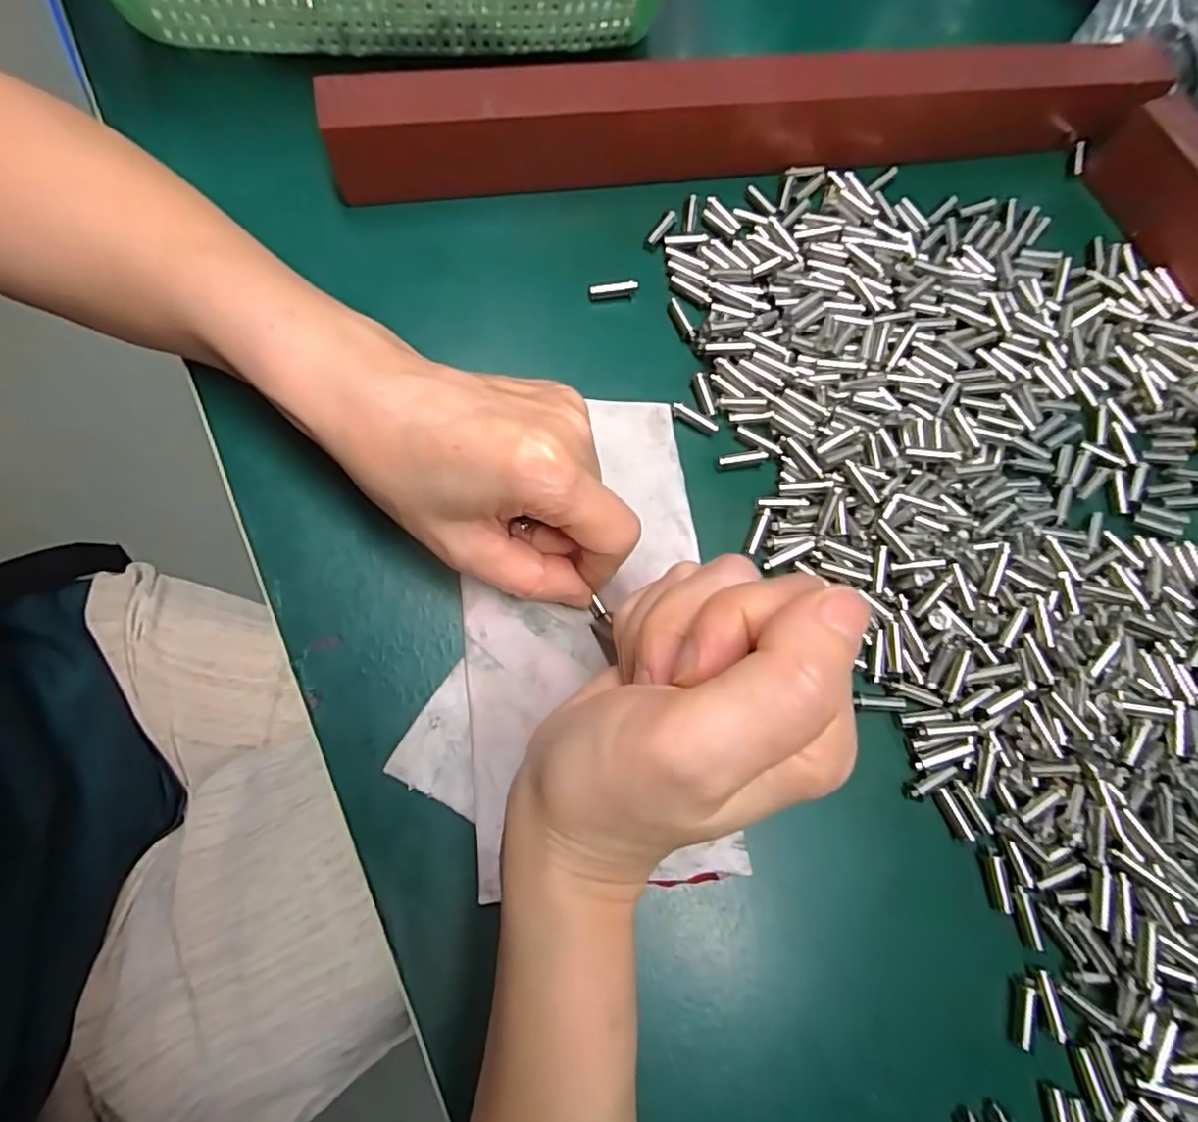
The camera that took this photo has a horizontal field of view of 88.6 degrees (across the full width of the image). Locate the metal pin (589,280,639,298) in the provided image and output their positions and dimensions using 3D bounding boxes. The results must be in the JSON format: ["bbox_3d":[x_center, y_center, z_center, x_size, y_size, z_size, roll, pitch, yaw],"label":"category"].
[{"bbox_3d":[0.006,-0.120,0.272,0.022,0.006,0.005,-13,77,-8],"label":"metal pin"}]

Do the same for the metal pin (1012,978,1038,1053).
[{"bbox_3d":[0.143,0.151,0.205,0.006,0.006,0.020,18,75,0],"label":"metal pin"}]

